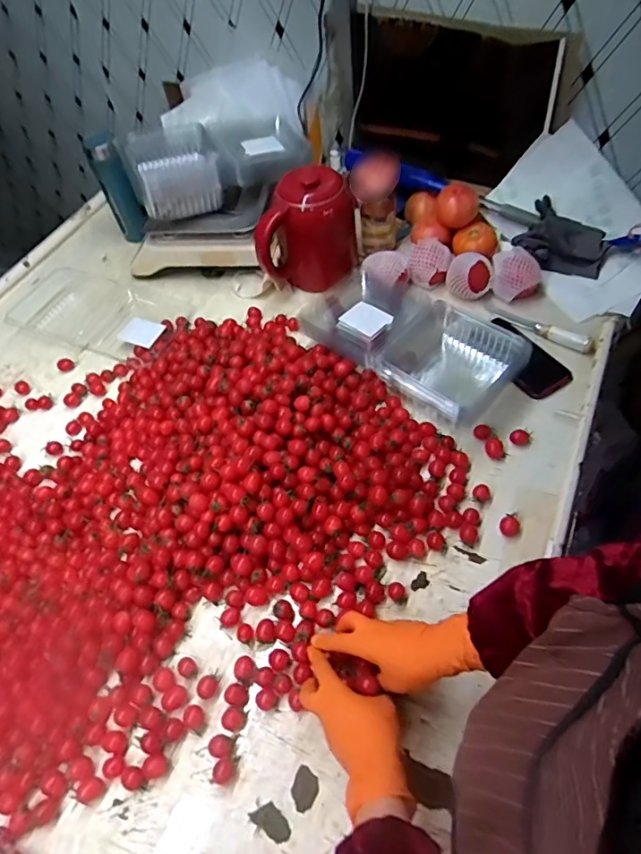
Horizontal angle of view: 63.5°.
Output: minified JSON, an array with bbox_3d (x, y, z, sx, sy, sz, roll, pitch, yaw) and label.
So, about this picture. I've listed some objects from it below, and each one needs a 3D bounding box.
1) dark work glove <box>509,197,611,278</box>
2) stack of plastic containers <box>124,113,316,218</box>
[{"bbox_3d":[0.447,-0.353,0.957,0.160,0.074,0.119,16,60,17],"label":"dark work glove"},{"bbox_3d":[-0.296,-0.532,1.064,0.173,0.094,0.217,-16,55,-9],"label":"stack of plastic containers"}]

